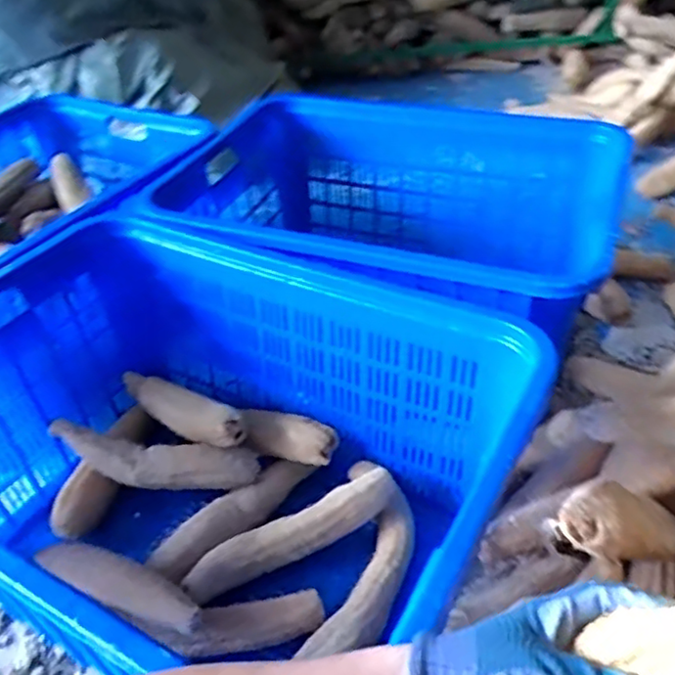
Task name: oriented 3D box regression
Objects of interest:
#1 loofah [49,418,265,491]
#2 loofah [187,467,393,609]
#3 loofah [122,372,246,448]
[{"bbox_3d":[-0.311,0.201,1.096,0.352,0.064,0.082,5,40,11],"label":"loofah"},{"bbox_3d":[-0.067,0.294,0.998,0.338,0.066,0.072,-26,42,-6],"label":"loofah"},{"bbox_3d":[-0.280,0.122,1.153,0.320,0.058,0.069,16,41,42],"label":"loofah"}]

